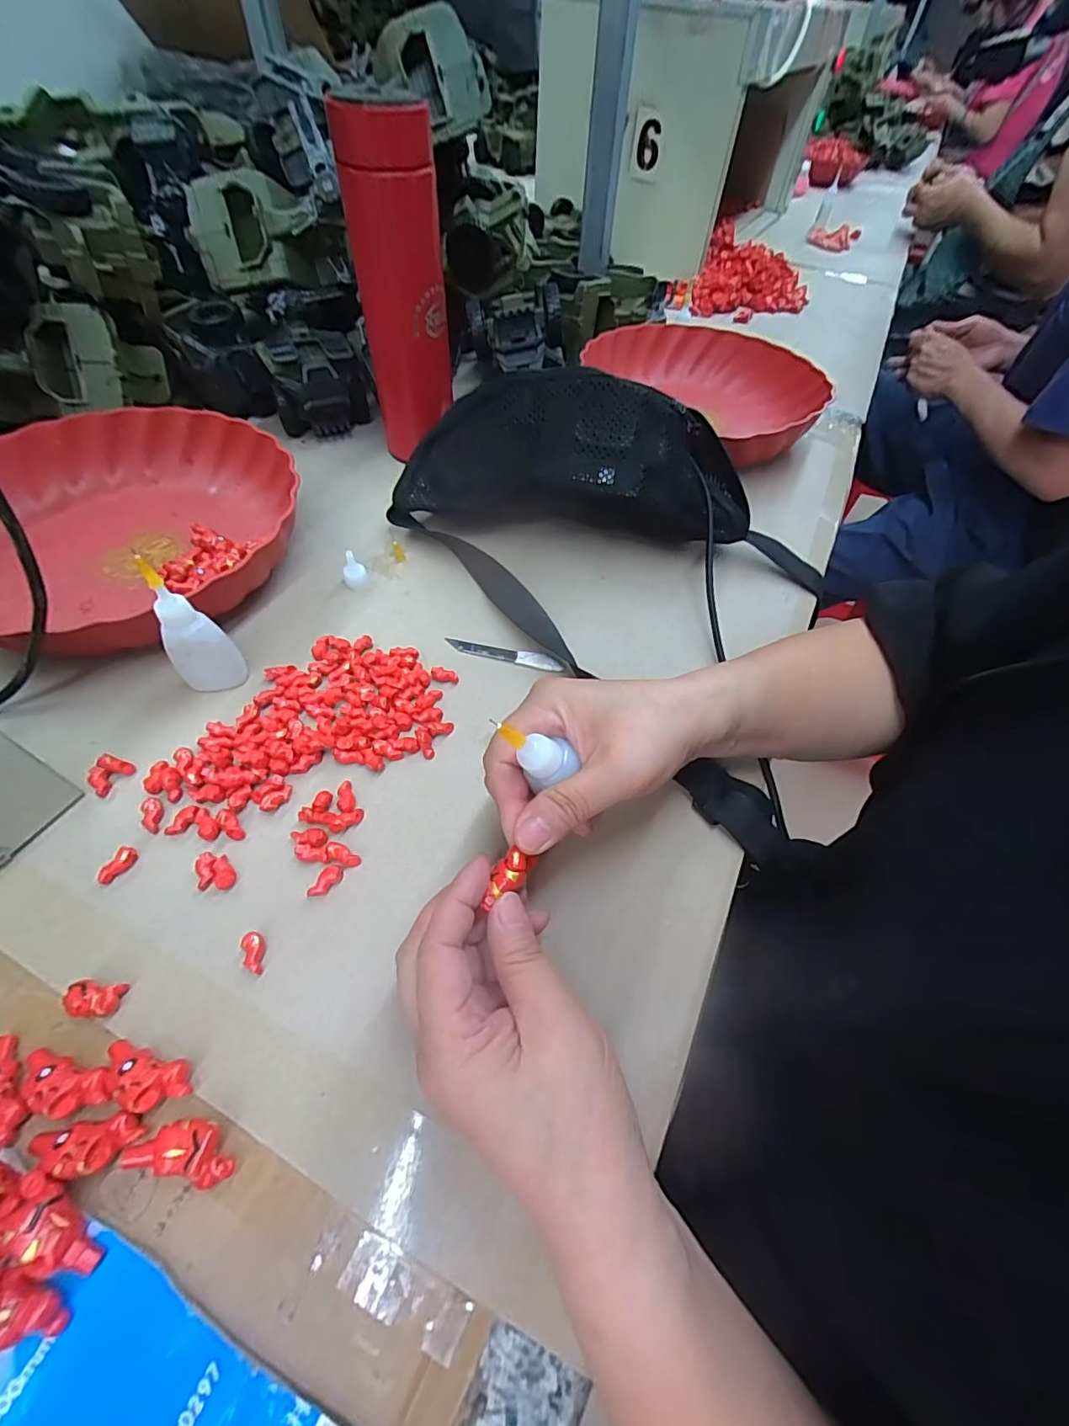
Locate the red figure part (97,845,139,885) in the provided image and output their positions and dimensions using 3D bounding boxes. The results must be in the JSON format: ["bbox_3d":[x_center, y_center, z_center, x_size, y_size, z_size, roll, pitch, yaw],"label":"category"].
[{"bbox_3d":[-0.207,0.076,0.263,0.008,0.007,0.019,25,56,12],"label":"red figure part"}]

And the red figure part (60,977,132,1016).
[{"bbox_3d":[-0.189,0.123,0.227,0.018,0.013,0.014,5,55,-2],"label":"red figure part"}]

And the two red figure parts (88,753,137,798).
[{"bbox_3d":[-0.234,0.033,0.290,0.018,0.008,0.021,27,57,13],"label":"two red figure parts"}]

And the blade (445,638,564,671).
[{"bbox_3d":[-0.021,-0.041,0.359,0.080,0.005,0.010,15,55,5],"label":"blade"}]

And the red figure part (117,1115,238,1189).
[{"bbox_3d":[-0.132,0.165,0.201,0.038,0.013,0.018,13,55,4],"label":"red figure part"}]

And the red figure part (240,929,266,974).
[{"bbox_3d":[-0.129,0.110,0.244,0.010,0.006,0.019,-20,59,-18],"label":"red figure part"}]

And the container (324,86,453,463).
[{"bbox_3d":[-0.100,-0.309,0.408,0.067,0.215,0.059,-6,56,-10],"label":"container"}]

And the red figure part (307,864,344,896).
[{"bbox_3d":[-0.104,0.084,0.264,0.010,0.006,0.018,32,58,16],"label":"red figure part"}]

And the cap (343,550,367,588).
[{"bbox_3d":[-0.130,-0.103,0.382,0.016,0.024,0.014,-15,58,-15],"label":"cap"}]

